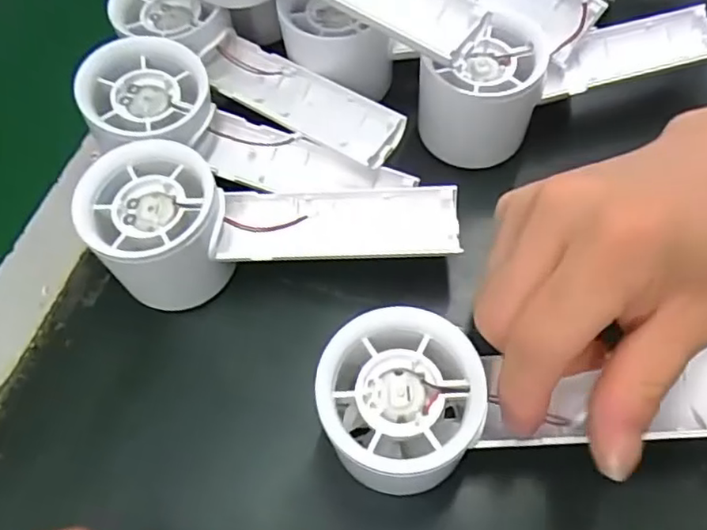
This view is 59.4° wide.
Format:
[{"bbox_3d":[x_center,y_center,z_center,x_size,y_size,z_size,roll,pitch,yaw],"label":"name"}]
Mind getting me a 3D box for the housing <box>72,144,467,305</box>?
[{"bbox_3d":[-0.037,-0.021,0.276,0.150,0.055,0.057,-10,63,-2],"label":"housing"}]

